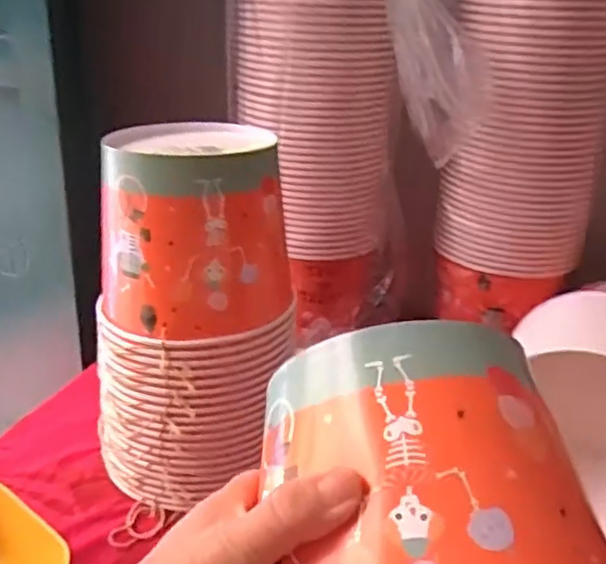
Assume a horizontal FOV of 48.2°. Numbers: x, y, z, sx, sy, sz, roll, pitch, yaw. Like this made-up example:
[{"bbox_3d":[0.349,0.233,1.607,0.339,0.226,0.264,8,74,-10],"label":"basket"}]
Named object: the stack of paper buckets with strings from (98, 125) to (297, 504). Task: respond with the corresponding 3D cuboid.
[{"bbox_3d":[-0.091,0.023,0.542,0.151,0.267,0.123,9,23,17],"label":"stack of paper buckets with strings"}]

